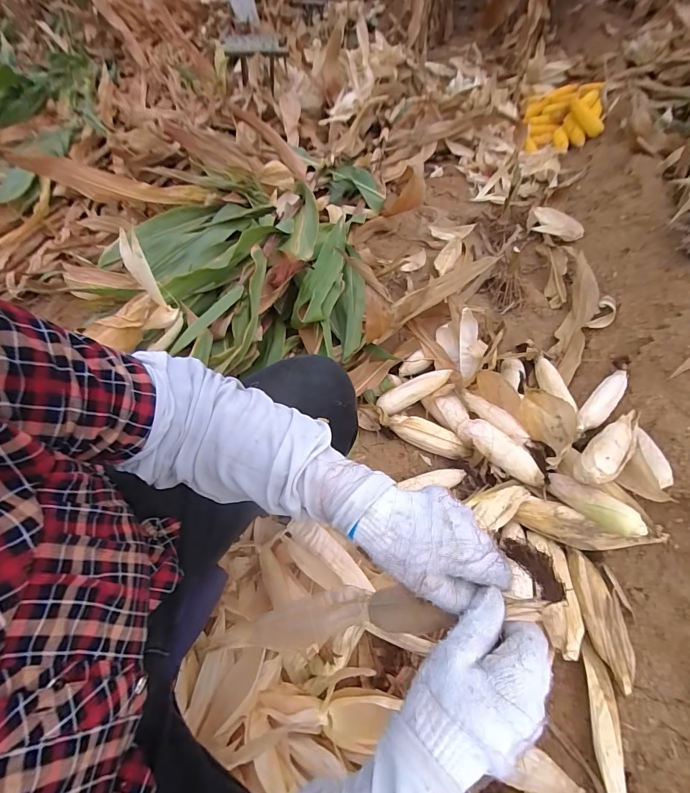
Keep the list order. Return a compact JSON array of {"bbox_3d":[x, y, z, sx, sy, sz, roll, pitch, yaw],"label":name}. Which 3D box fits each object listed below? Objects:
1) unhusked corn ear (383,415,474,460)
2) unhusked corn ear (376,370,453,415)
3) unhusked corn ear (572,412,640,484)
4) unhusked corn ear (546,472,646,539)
[{"bbox_3d":[0.194,0.091,0.892,0.206,0.055,0.050,20,60,17],"label":"unhusked corn ear"},{"bbox_3d":[0.172,-0.017,0.933,0.195,0.044,0.056,-27,58,4],"label":"unhusked corn ear"},{"bbox_3d":[0.552,0.098,0.777,0.250,0.051,0.070,-32,59,-31],"label":"unhusked corn ear"},{"bbox_3d":[0.468,0.203,0.722,0.047,0.049,0.185,-28,26,-14],"label":"unhusked corn ear"}]

